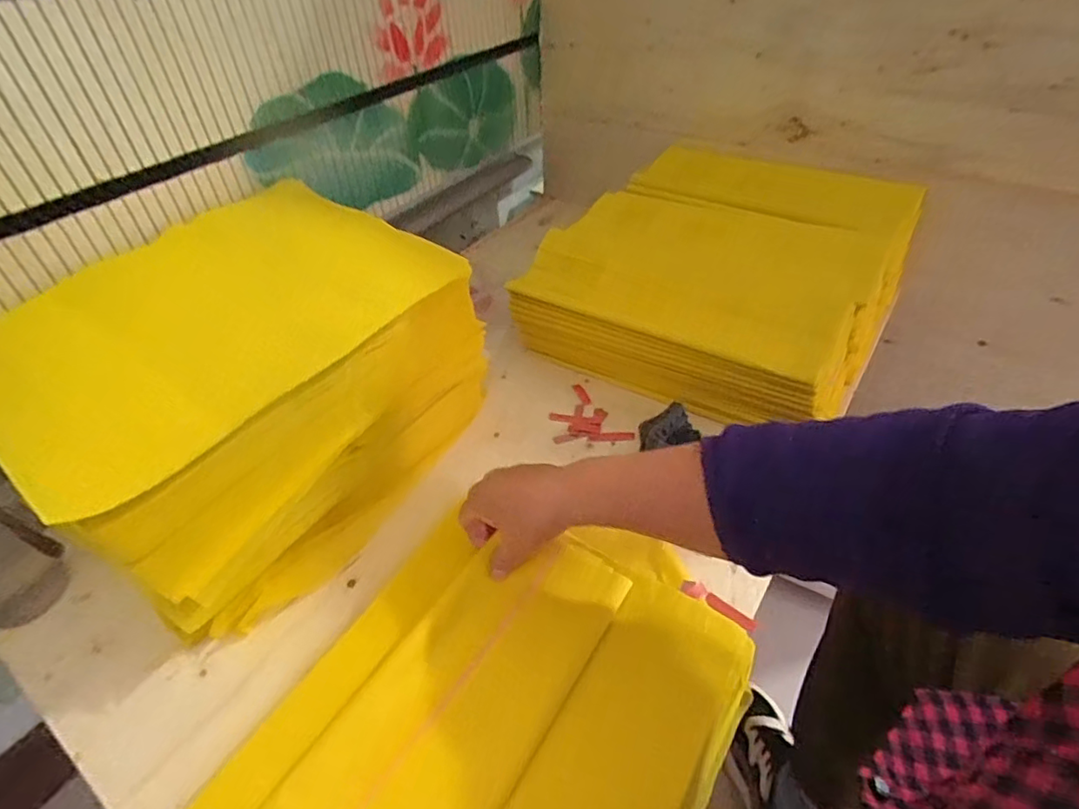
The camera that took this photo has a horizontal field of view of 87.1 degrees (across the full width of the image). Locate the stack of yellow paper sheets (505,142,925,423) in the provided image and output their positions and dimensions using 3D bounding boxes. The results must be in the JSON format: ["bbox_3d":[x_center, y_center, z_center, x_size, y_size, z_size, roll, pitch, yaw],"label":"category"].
[{"bbox_3d":[0.240,-0.181,0.744,0.369,0.140,0.435,23,49,27],"label":"stack of yellow paper sheets"}]

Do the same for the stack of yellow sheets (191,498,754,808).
[{"bbox_3d":[-0.038,0.236,0.402,0.272,0.044,0.397,25,50,27],"label":"stack of yellow sheets"}]

